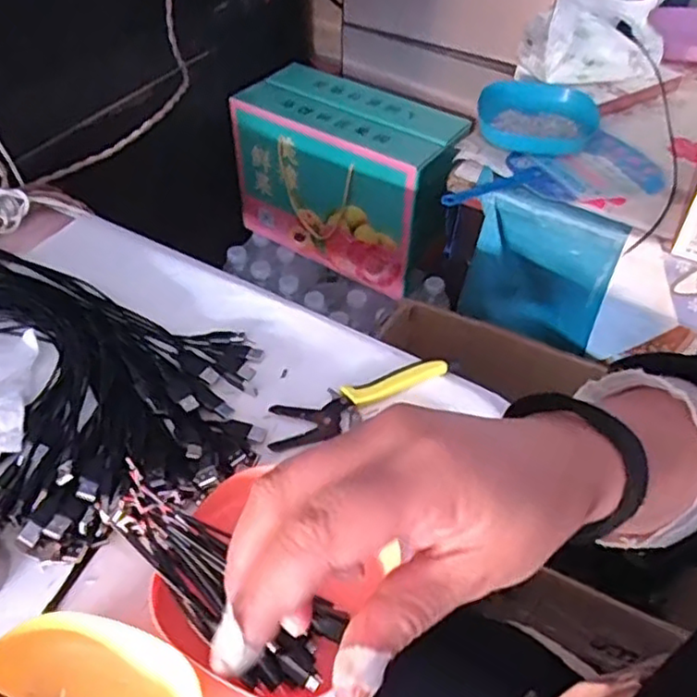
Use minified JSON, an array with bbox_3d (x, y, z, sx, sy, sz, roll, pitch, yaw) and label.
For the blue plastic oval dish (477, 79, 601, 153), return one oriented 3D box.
[{"bbox_3d":[0.224,-0.275,0.793,0.142,0.028,0.130,17,49,13],"label":"blue plastic oval dish"}]

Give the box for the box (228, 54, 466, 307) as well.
[{"bbox_3d":[-0.002,-0.272,1.058,0.328,0.231,0.160,26,52,20],"label":"box"}]

